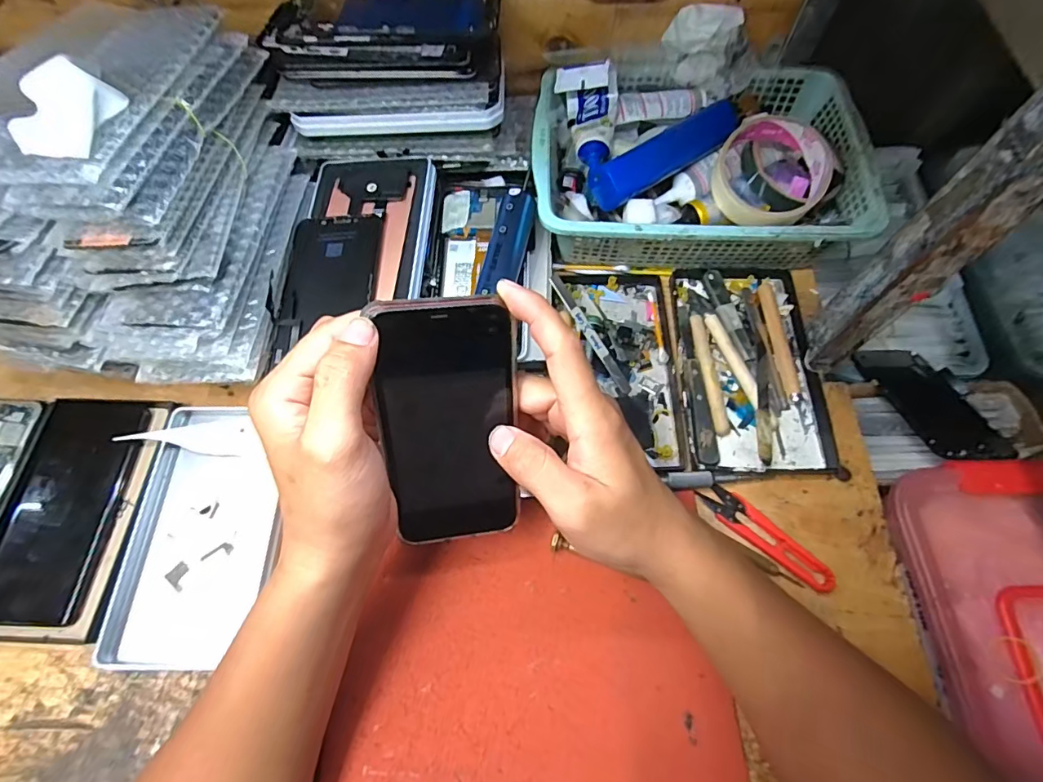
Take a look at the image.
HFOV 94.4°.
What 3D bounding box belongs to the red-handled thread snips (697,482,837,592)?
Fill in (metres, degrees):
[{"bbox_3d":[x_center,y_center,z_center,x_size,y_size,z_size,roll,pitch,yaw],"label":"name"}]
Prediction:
[{"bbox_3d":[0.175,0.102,0.343,0.099,0.006,0.025,36,73,15],"label":"red-handled thread snips"}]

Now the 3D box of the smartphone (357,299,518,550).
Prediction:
[{"bbox_3d":[-0.040,0.022,0.273,0.073,0.149,0.005,-5,25,-10],"label":"smartphone"}]

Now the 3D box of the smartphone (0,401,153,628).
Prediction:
[{"bbox_3d":[-0.341,0.085,0.363,0.074,0.013,0.161,2,68,3],"label":"smartphone"}]

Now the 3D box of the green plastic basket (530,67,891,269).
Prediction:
[{"bbox_3d":[0.148,-0.198,0.424,0.271,0.074,0.190,2,68,3],"label":"green plastic basket"}]

